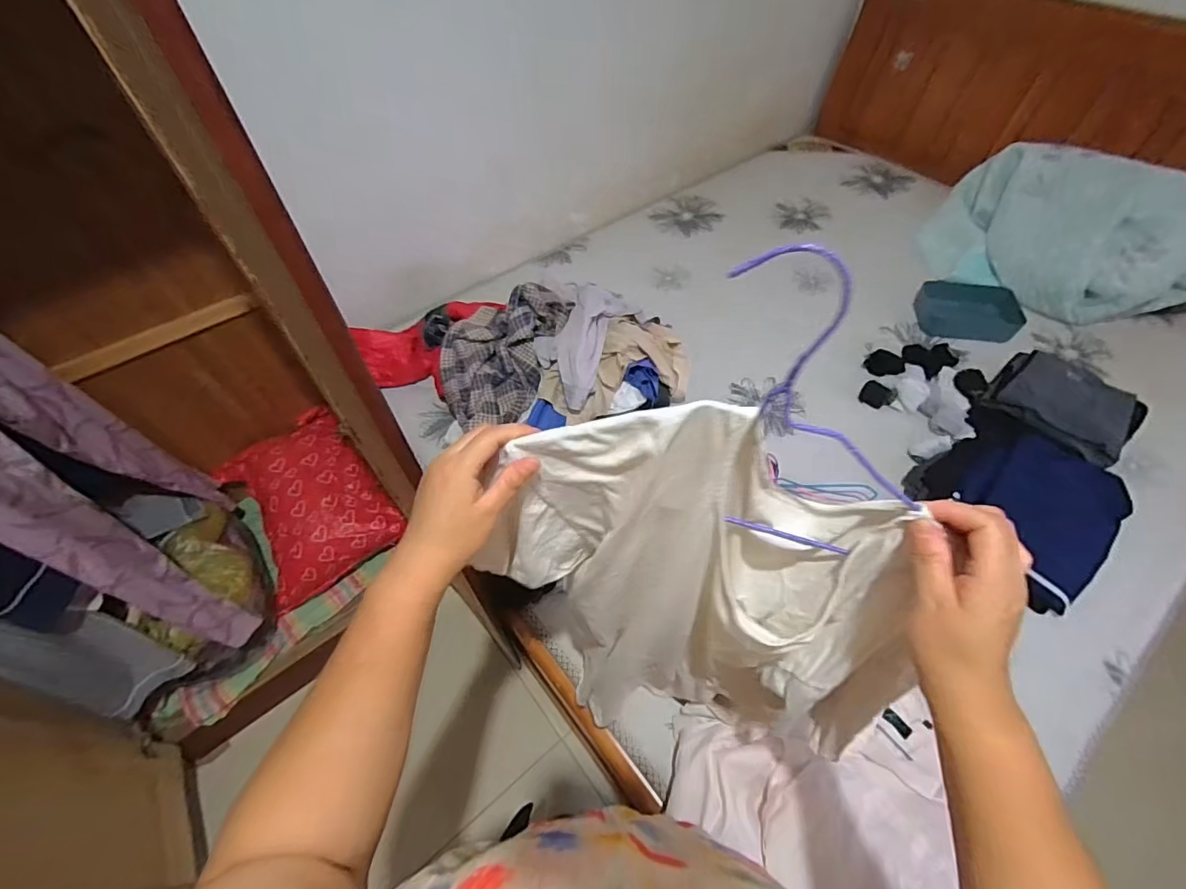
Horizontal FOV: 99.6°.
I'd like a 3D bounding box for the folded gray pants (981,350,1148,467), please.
[{"bbox_3d":[1.124,-0.099,1.201,0.268,0.059,0.288,-37,61,-23],"label":"folded gray pants"}]

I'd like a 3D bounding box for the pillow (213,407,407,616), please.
[{"bbox_3d":[-0.799,0.166,1.382,0.371,0.113,0.460,-34,81,-11],"label":"pillow"}]

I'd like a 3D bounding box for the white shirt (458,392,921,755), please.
[{"bbox_3d":[0.088,0.170,0.499,0.370,0.499,0.110,10,54,9],"label":"white shirt"}]

